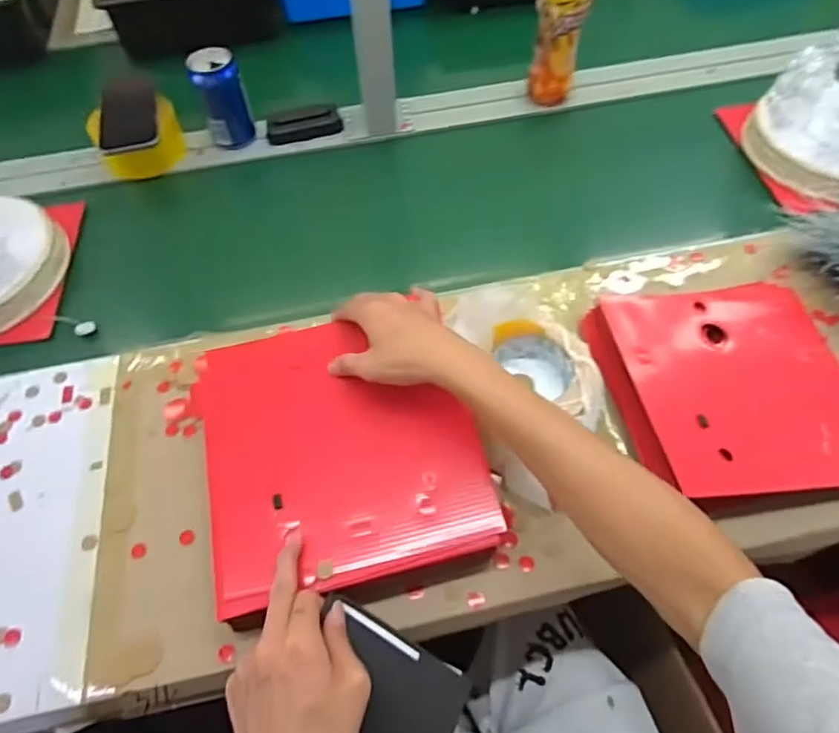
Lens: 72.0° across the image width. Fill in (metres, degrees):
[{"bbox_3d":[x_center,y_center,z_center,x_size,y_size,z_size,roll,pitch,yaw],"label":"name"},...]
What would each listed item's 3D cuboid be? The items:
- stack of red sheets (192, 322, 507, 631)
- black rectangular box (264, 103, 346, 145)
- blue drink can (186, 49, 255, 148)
[{"bbox_3d":[-0.071,0.072,0.502,0.229,0.040,0.235,-16,64,-3],"label":"stack of red sheets"},{"bbox_3d":[-0.162,-0.344,0.818,0.104,0.026,0.048,-9,58,-3],"label":"black rectangular box"},{"bbox_3d":[-0.261,-0.356,0.774,0.059,0.117,0.052,-18,59,-8],"label":"blue drink can"}]

